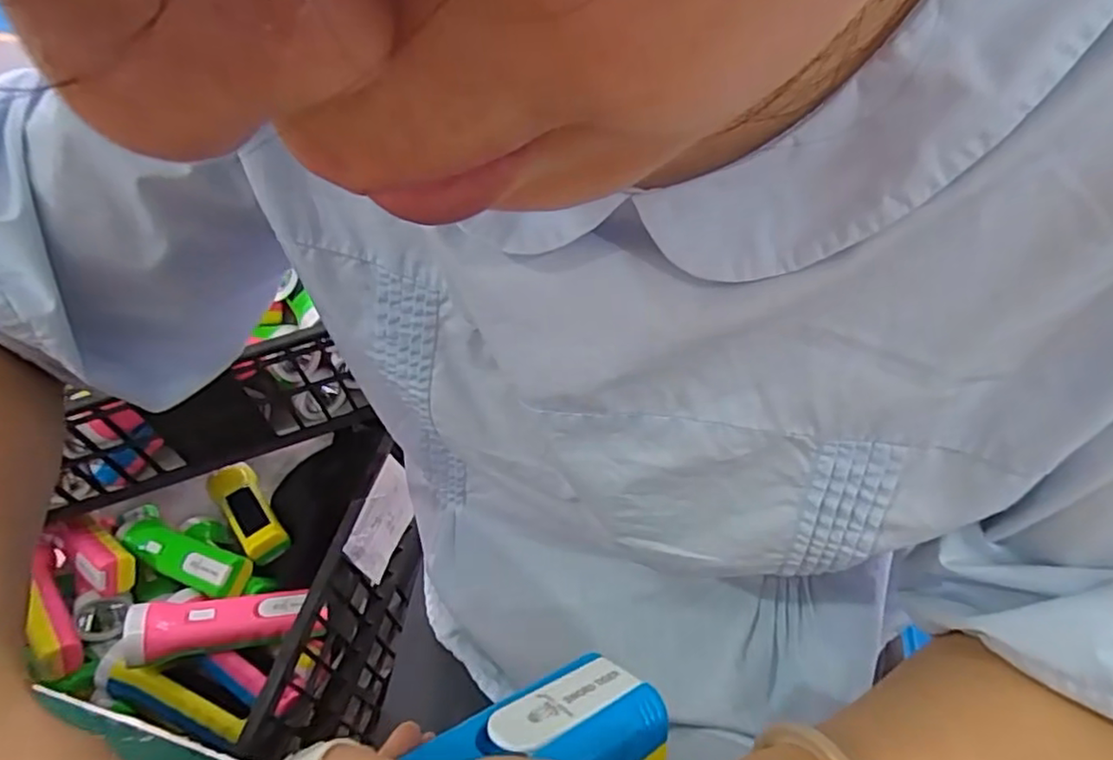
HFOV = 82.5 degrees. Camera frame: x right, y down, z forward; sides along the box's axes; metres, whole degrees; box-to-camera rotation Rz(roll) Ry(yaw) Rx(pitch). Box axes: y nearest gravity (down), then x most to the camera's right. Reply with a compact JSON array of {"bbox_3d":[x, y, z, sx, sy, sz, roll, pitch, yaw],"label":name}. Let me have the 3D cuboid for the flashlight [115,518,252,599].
[{"bbox_3d":[-0.378,0.178,0.641,0.145,0.028,0.042,14,53,18],"label":"flashlight"}]

